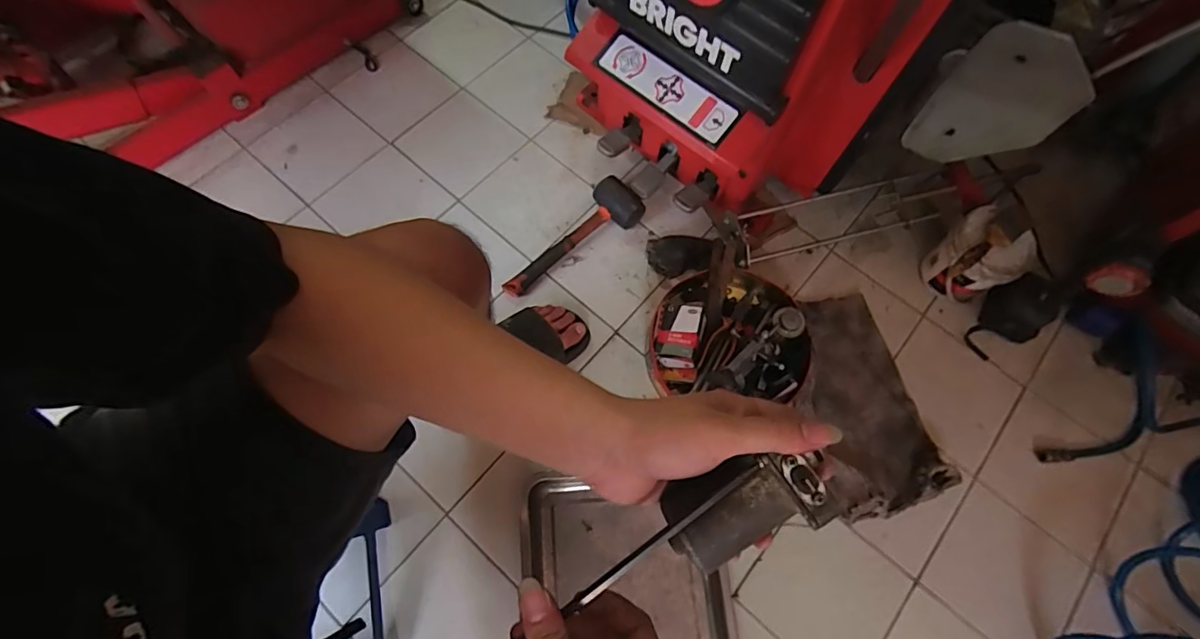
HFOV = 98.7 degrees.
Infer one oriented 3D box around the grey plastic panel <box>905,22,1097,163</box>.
[{"bbox_3d":[0.559,-0.299,0.724,0.160,0.215,0.014,25,71,8],"label":"grey plastic panel"}]

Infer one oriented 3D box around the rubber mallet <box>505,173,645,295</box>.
[{"bbox_3d":[-0.057,-0.157,0.939,0.297,0.055,0.096,-32,73,-13],"label":"rubber mallet"}]

